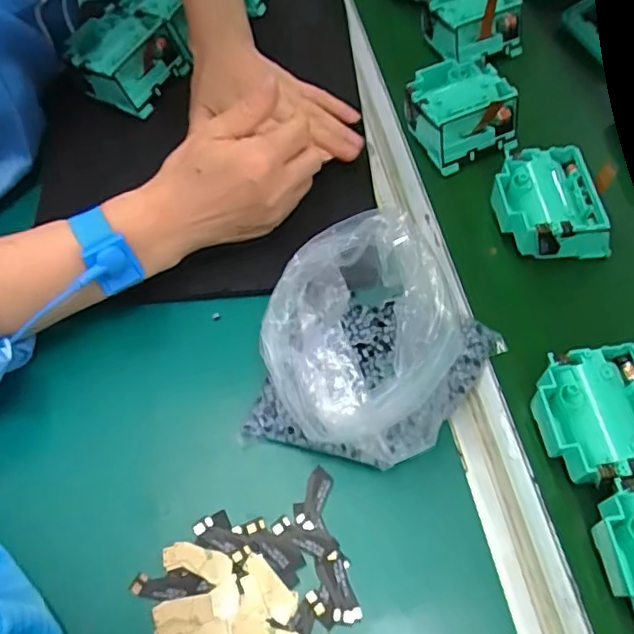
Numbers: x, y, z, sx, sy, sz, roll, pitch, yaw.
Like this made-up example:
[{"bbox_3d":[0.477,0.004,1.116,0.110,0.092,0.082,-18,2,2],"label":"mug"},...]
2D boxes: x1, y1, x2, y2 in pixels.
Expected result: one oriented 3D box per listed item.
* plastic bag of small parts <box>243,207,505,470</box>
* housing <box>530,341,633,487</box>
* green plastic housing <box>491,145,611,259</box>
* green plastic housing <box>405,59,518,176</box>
[{"bbox_3d":[0.031,0.013,0.319,0.127,0.113,0.118,21,66,13],"label":"plastic bag of small parts"},{"bbox_3d":[0.165,0.059,0.338,0.067,0.035,0.073,-12,63,-3],"label":"housing"},{"bbox_3d":[0.164,-0.078,0.426,0.069,0.048,0.079,-6,63,0],"label":"green plastic housing"},{"bbox_3d":[0.115,-0.170,0.472,0.076,0.043,0.080,-24,64,-9],"label":"green plastic housing"}]

